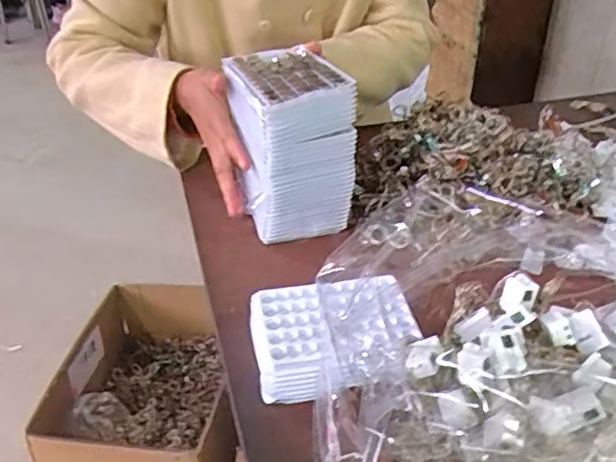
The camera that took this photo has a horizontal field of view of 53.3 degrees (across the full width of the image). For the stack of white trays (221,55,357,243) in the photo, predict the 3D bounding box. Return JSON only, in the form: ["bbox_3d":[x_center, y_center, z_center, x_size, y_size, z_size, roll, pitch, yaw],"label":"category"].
[{"bbox_3d":[-0.017,-0.086,0.637,0.108,0.160,0.116,-9,36,-12],"label":"stack of white trays"}]

